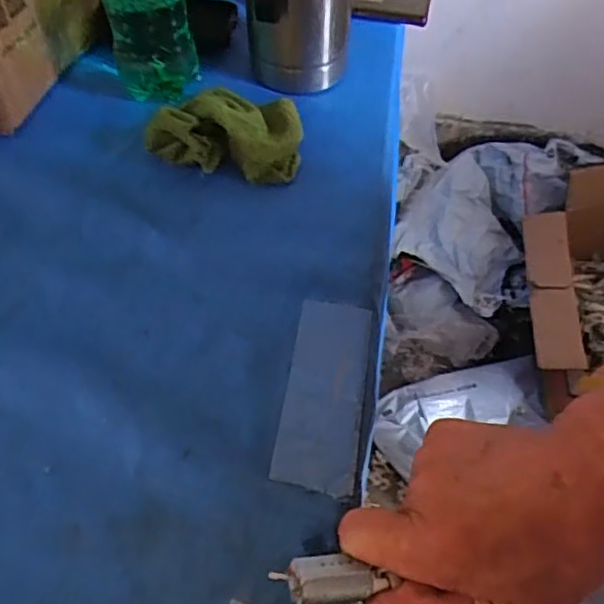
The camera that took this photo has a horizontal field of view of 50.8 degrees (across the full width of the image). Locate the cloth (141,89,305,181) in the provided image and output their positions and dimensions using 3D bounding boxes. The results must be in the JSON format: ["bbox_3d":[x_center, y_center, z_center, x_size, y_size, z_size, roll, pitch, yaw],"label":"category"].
[{"bbox_3d":[-0.052,-0.128,0.454,0.104,0.033,0.078,10,54,5],"label":"cloth"}]

